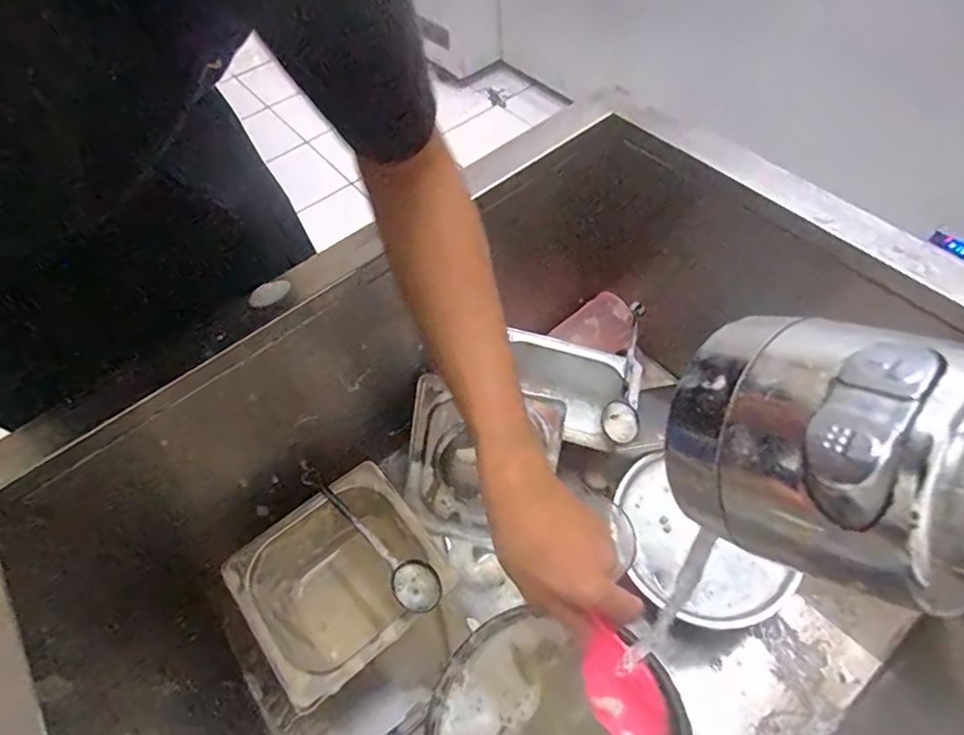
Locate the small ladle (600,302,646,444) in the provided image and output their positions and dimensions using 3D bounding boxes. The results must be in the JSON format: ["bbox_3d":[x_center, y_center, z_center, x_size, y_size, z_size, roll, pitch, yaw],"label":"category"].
[{"bbox_3d":[0.168,0.007,0.640,0.039,0.040,0.194,11,58,12],"label":"small ladle"}]

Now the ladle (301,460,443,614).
[{"bbox_3d":[-0.113,0.157,0.548,0.039,0.025,0.196,-40,62,-19],"label":"ladle"}]

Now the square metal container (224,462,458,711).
[{"bbox_3d":[-0.136,0.225,0.582,0.177,0.113,0.164,-37,61,-18],"label":"square metal container"}]

